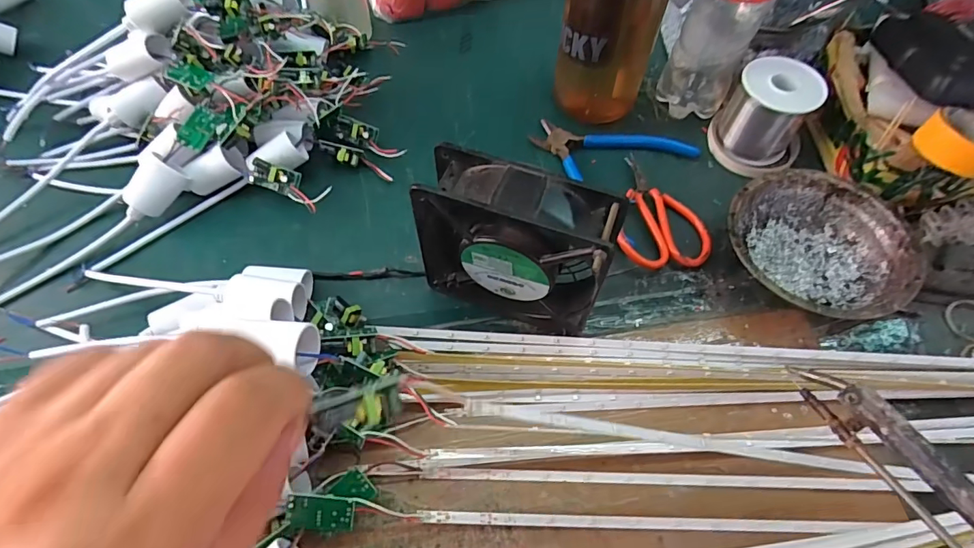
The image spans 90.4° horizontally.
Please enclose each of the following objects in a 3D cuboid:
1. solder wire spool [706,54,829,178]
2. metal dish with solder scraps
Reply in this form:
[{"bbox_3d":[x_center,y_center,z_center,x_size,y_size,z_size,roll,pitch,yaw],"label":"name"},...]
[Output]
[{"bbox_3d":[0.241,-0.137,0.419,0.069,0.075,0.064,1,60,-1],"label":"solder wire spool"},{"bbox_3d":[0.242,-0.018,0.365,0.124,0.046,0.120,1,60,-1],"label":"metal dish with solder scraps"}]

